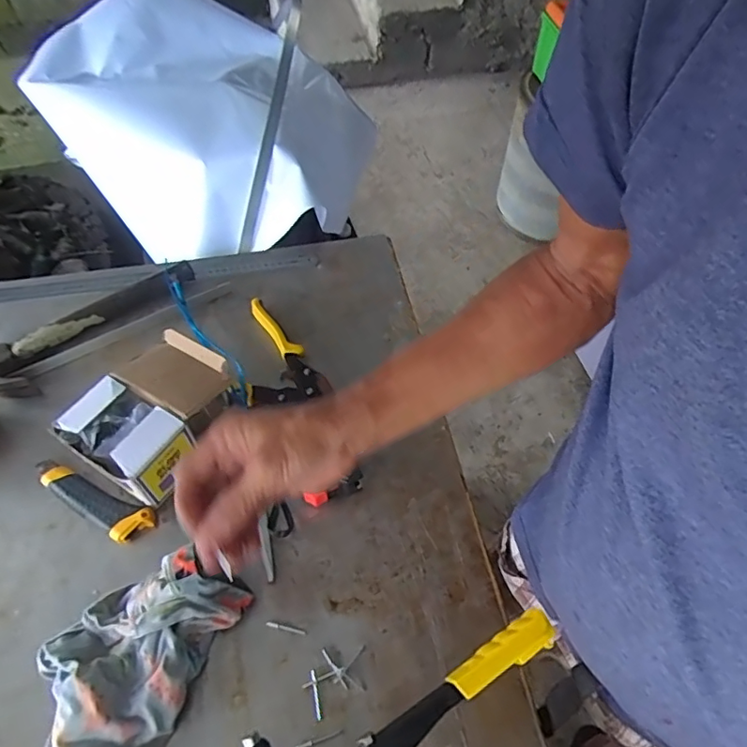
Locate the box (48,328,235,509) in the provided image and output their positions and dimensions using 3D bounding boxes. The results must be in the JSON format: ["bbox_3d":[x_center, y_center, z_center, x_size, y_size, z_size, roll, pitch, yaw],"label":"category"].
[{"bbox_3d":[-0.235,0.046,0.586,0.115,0.084,0.159,30,59,16],"label":"box"}]

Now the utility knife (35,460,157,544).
[{"bbox_3d":[-0.303,0.132,0.566,0.147,0.018,0.039,24,59,14],"label":"utility knife"}]

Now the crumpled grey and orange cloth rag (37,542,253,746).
[{"bbox_3d":[-0.213,0.245,0.473,0.128,0.052,0.190,26,59,16],"label":"crumpled grey and orange cloth rag"}]

